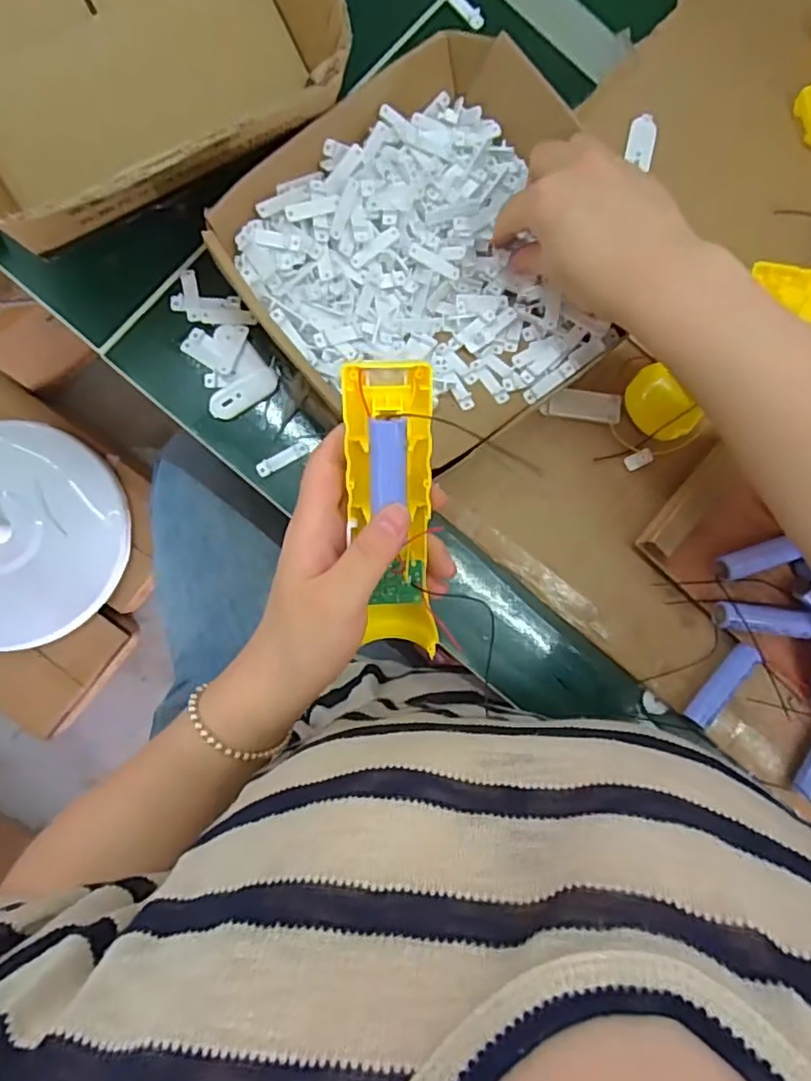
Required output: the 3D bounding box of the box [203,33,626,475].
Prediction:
[{"bbox_3d":[0.017,-0.183,0.397,0.227,0.056,0.220,-36,91,-8],"label":"box"}]

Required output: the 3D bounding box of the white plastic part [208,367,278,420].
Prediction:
[{"bbox_3d":[-0.110,-0.100,0.422,0.050,0.005,0.018,-29,90,-8],"label":"white plastic part"}]

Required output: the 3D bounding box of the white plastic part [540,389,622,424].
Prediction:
[{"bbox_3d":[0.125,-0.097,0.437,0.055,0.007,0.021,8,85,-7],"label":"white plastic part"}]

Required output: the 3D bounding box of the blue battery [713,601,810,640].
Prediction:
[{"bbox_3d":[0.246,0.055,0.417,0.066,0.018,0.018,8,85,-7],"label":"blue battery"}]

